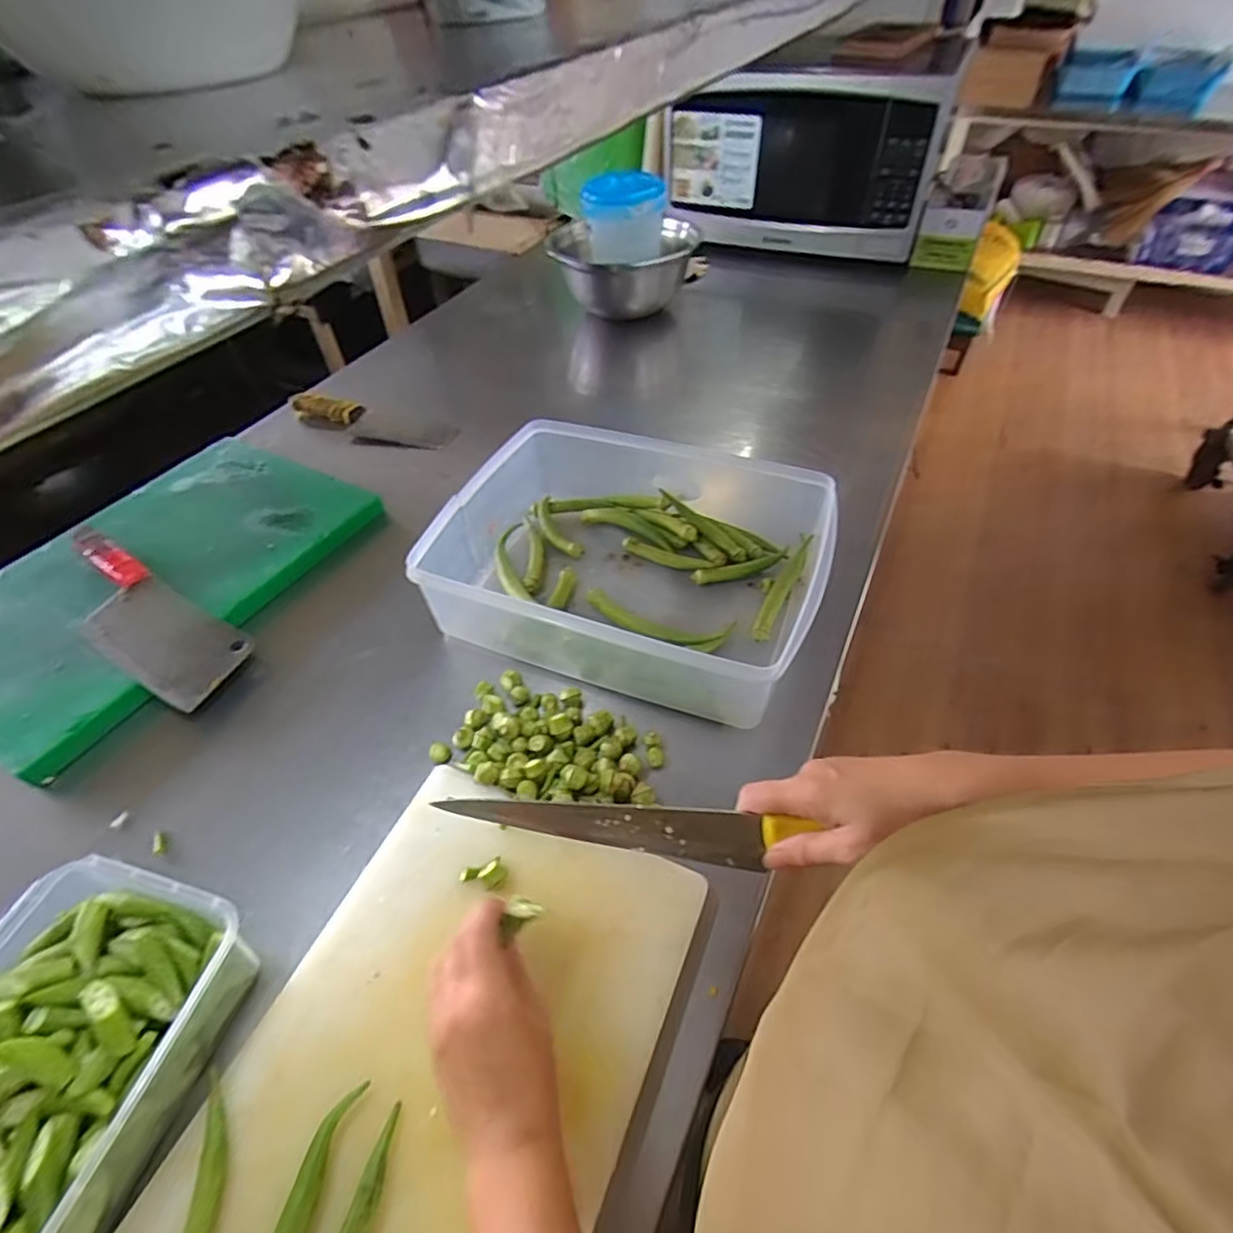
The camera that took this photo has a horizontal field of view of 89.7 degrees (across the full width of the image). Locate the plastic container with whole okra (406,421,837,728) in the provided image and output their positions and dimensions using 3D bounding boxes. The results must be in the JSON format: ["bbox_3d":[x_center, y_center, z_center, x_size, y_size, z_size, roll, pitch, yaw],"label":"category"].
[{"bbox_3d":[0.010,-0.059,0.646,0.370,0.113,0.282,14,50,14],"label":"plastic container with whole okra"}]

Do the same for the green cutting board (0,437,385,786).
[{"bbox_3d":[-0.532,-0.053,0.714,0.312,0.033,0.437,22,52,19],"label":"green cutting board"}]

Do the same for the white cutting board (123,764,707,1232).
[{"bbox_3d":[-0.131,0.310,0.372,0.245,0.022,0.423,19,52,17],"label":"white cutting board"}]

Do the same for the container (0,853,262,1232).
[{"bbox_3d":[-0.349,0.289,0.364,0.152,0.066,0.250,11,50,11],"label":"container"}]

